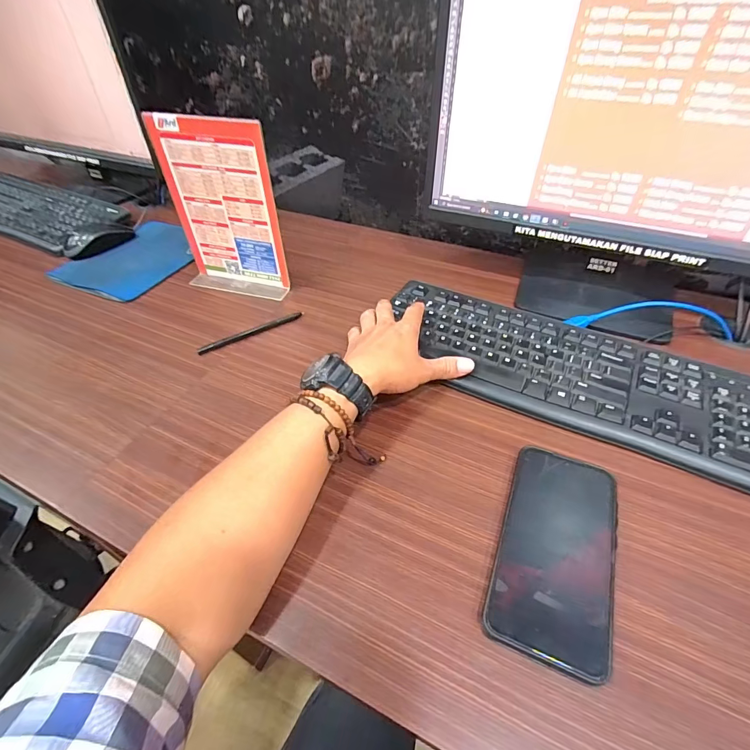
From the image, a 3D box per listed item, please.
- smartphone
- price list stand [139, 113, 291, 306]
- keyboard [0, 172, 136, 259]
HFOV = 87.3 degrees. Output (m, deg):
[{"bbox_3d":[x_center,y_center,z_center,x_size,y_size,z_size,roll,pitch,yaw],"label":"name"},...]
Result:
[{"bbox_3d":[0.139,0.130,0.301,0.079,0.017,0.156,17,49,16],"label":"smartphone"},{"bbox_3d":[-0.201,-0.209,0.509,0.150,0.201,0.051,19,50,18],"label":"price list stand"},{"bbox_3d":[-0.636,-0.309,0.738,0.473,0.023,0.160,21,50,21],"label":"keyboard"}]

